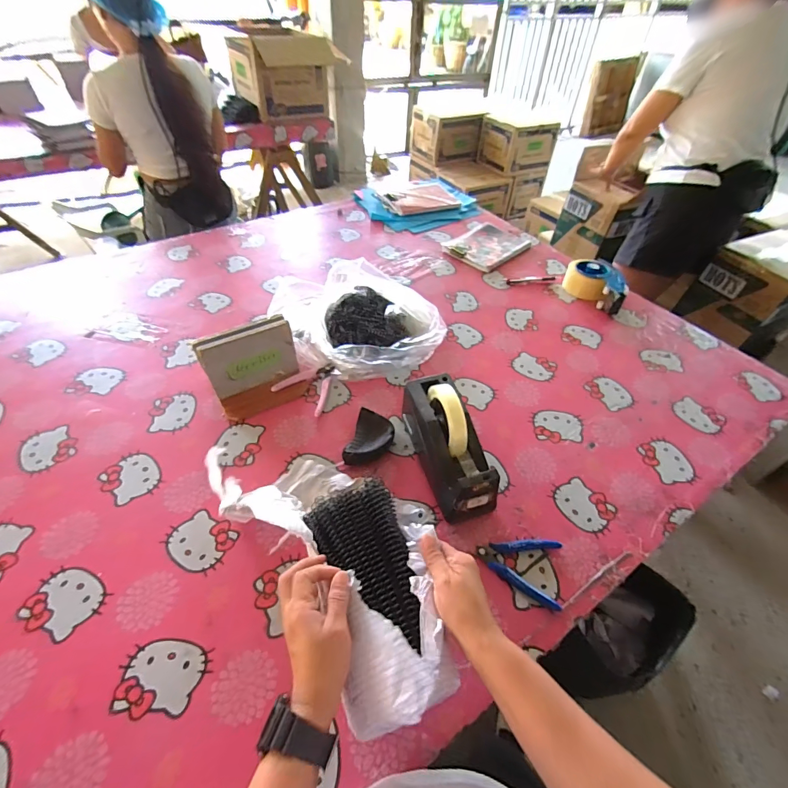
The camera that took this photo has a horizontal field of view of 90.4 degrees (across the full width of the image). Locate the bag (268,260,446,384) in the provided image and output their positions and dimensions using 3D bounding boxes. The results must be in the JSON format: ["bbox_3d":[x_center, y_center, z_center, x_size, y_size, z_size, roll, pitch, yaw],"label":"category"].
[{"bbox_3d":[-0.077,-0.170,0.813,0.297,0.064,0.351,-18,53,-17],"label":"bag"}]

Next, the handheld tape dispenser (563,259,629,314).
[{"bbox_3d":[0.487,-0.263,0.931,0.099,0.063,0.163,-38,56,-16],"label":"handheld tape dispenser"}]

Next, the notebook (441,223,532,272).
[{"bbox_3d":[0.256,-0.414,1.084,0.229,0.015,0.168,-36,60,-28],"label":"notebook"}]

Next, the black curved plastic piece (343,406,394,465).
[{"bbox_3d":[-0.037,0.074,0.626,0.064,0.022,0.095,14,51,9],"label":"black curved plastic piece"}]

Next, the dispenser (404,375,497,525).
[{"bbox_3d":[0.080,0.066,0.570,0.079,0.128,0.202,-14,51,-15],"label":"dispenser"}]

